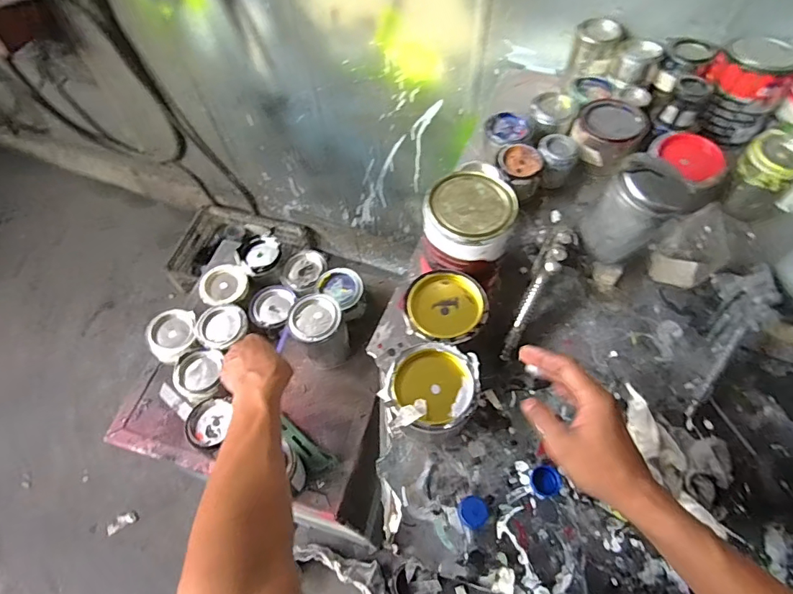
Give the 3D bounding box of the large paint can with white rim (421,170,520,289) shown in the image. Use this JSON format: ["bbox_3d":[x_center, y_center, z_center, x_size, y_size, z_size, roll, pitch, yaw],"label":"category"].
[{"bbox_3d":[0.090,-0.078,0.598,0.102,0.119,0.104,-1,60,2],"label":"large paint can with white rim"}]

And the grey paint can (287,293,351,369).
[{"bbox_3d":[-0.108,0.057,0.674,0.075,0.101,0.084,-24,62,-12],"label":"grey paint can"}]

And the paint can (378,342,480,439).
[{"bbox_3d":[0.039,0.114,0.534,0.097,0.074,0.103,-1,60,2],"label":"paint can"}]

